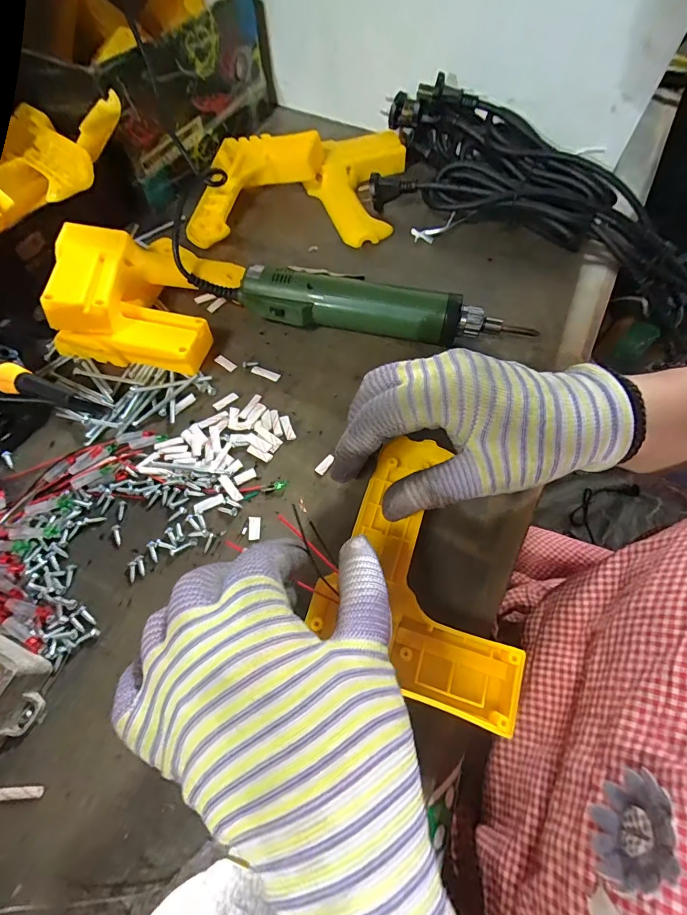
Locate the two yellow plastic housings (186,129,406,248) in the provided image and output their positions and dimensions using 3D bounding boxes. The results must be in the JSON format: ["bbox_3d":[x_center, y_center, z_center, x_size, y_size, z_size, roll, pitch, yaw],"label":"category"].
[{"bbox_3d":[-0.045,-0.300,0.446,0.229,0.039,0.162,-1,63,-2],"label":"two yellow plastic housings"}]

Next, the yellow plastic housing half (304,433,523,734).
[{"bbox_3d":[0.058,0.066,0.252,0.119,0.031,0.136,23,65,9],"label":"yellow plastic housing half"}]

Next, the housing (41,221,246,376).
[{"bbox_3d":[-0.165,-0.144,0.351,0.132,0.060,0.135,7,63,3],"label":"housing"}]

